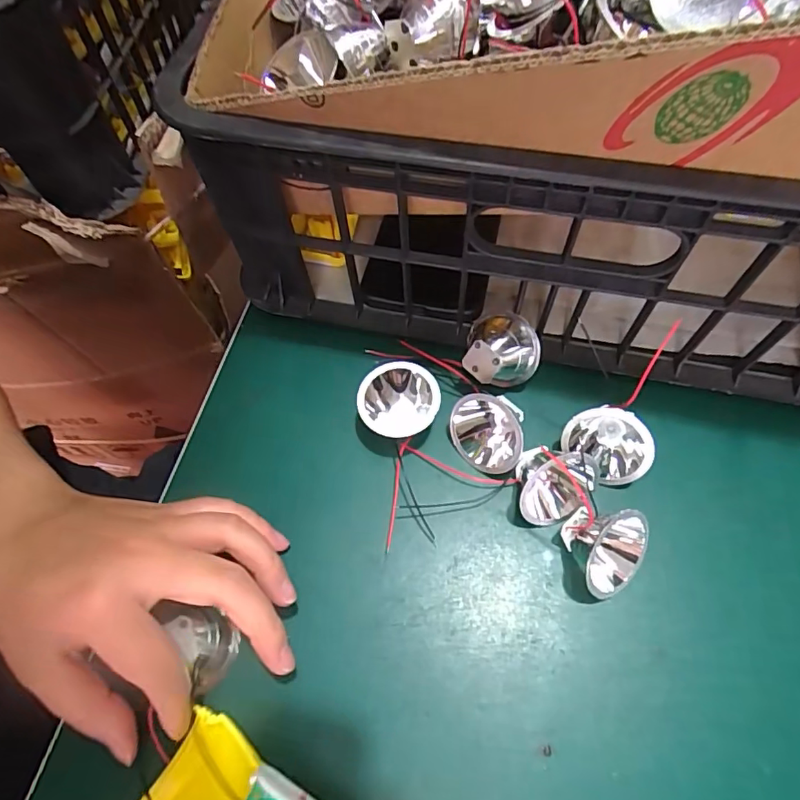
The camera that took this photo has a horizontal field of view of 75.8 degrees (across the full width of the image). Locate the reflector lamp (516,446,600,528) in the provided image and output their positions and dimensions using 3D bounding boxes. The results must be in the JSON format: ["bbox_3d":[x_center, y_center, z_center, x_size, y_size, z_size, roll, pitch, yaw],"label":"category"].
[{"bbox_3d":[0.078,0.045,0.266,0.038,0.032,0.037,24,66,14],"label":"reflector lamp"}]

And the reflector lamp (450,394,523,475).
[{"bbox_3d":[0.048,0.018,0.279,0.040,0.033,0.037,-1,63,2],"label":"reflector lamp"}]

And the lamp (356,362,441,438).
[{"bbox_3d":[-0.002,0.001,0.292,0.042,0.030,0.038,-42,68,-17],"label":"lamp"}]

